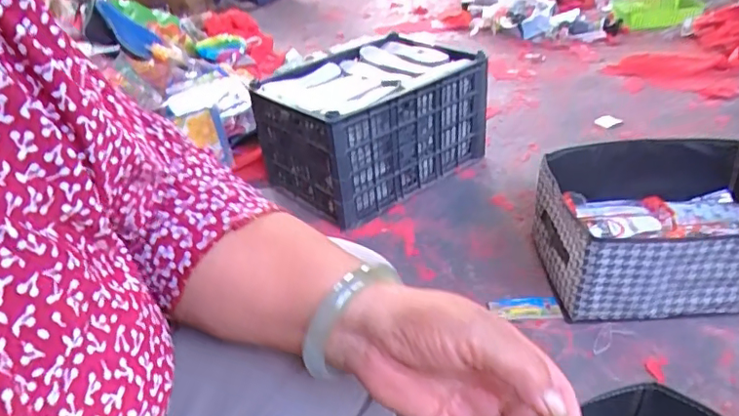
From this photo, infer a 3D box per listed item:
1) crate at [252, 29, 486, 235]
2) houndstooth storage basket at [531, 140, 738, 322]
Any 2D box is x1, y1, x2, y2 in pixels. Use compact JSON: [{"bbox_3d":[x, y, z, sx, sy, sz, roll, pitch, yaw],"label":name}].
[{"bbox_3d":[0.003,-0.222,1.437,0.496,0.288,0.390,-24,36,-25],"label":"crate"},{"bbox_3d":[0.551,0.034,1.009,0.437,0.180,0.332,-5,33,3],"label":"houndstooth storage basket"}]

